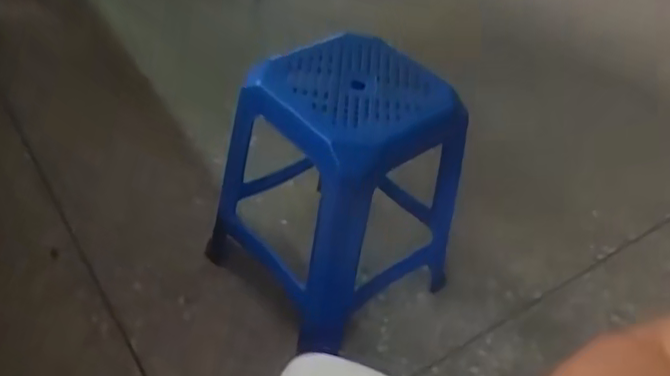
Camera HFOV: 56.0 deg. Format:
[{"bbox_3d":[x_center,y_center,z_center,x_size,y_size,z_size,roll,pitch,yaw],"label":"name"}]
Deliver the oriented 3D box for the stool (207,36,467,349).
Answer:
[{"bbox_3d":[0.014,-0.009,1.138,0.362,0.456,0.368,-29,56,-34],"label":"stool"}]

